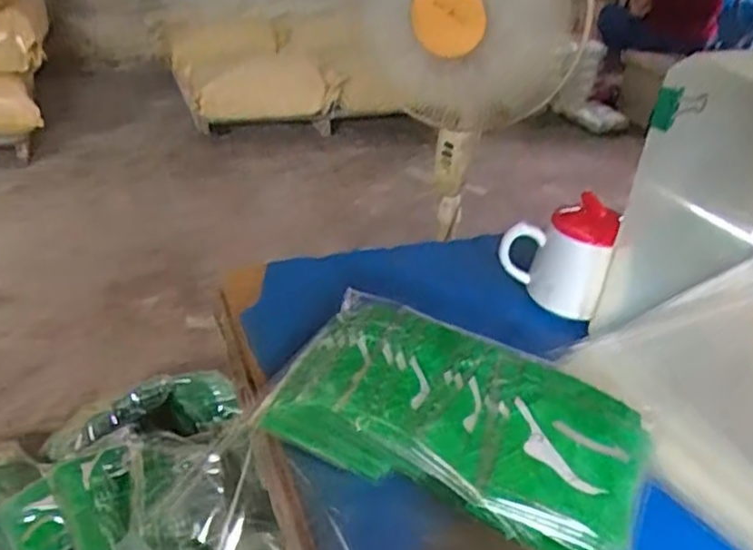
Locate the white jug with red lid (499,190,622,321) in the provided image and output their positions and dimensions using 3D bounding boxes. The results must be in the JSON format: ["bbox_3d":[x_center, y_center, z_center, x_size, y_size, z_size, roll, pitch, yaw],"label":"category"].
[{"bbox_3d":[0.175,-0.021,0.692,0.107,0.094,0.079,13,33,15],"label":"white jug with red lid"}]

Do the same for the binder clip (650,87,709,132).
[{"bbox_3d":[0.238,-0.132,0.558,0.056,0.032,0.012,-18,38,-31],"label":"binder clip"}]

